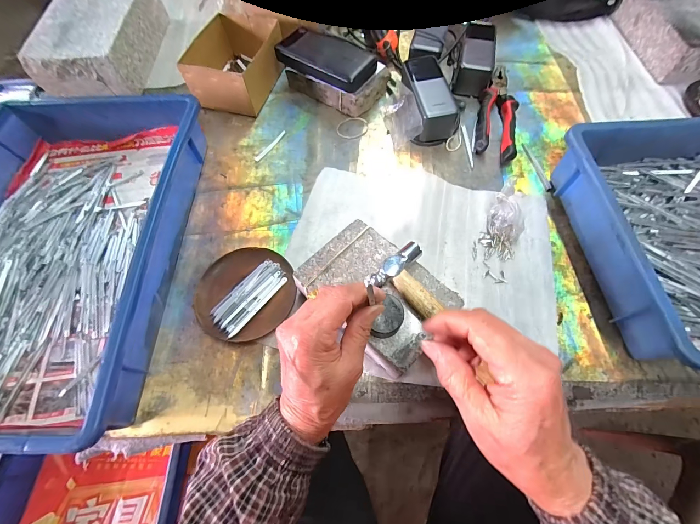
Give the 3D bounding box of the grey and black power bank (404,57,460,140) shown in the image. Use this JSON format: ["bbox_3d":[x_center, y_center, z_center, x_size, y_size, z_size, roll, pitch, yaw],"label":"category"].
[{"bbox_3d":[0.119,-0.262,0.495,0.060,0.058,0.141,-9,65,-4],"label":"grey and black power bank"}]

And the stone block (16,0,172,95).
[{"bbox_3d":[-0.432,-0.397,0.541,0.139,0.085,0.242,-2,65,-1],"label":"stone block"}]

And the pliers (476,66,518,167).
[{"bbox_3d":[0.239,-0.247,0.500,0.057,0.026,0.216,14,66,7],"label":"pliers"}]

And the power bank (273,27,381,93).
[{"bbox_3d":[-0.036,-0.325,0.490,0.150,0.029,0.081,34,69,15],"label":"power bank"}]

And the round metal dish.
[{"bbox_3d":[-0.122,0.035,0.371,0.110,0.013,0.114,0,65,0],"label":"round metal dish"}]

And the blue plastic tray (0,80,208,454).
[{"bbox_3d":[-0.348,-0.025,0.372,0.276,0.077,0.422,0,65,0],"label":"blue plastic tray"}]

